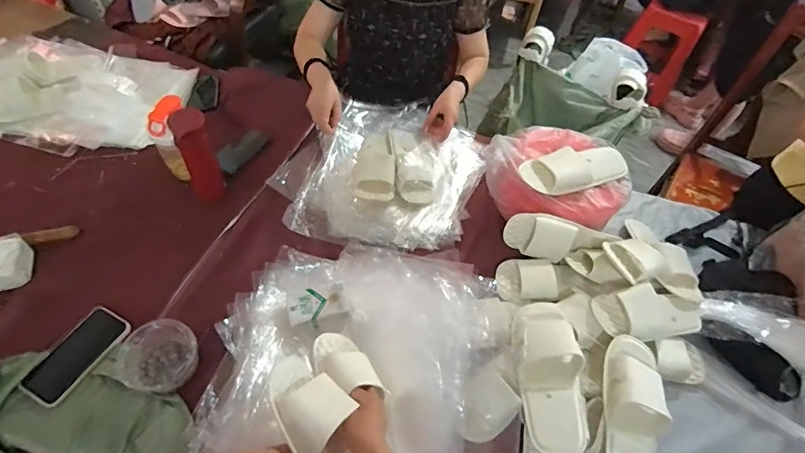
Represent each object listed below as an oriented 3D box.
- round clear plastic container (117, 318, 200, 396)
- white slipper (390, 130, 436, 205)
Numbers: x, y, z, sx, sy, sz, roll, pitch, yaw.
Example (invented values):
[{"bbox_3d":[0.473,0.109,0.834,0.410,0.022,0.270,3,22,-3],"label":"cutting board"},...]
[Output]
[{"bbox_3d":[-0.399,0.216,0.697,0.107,0.076,0.104,4,54,-5],"label":"round clear plastic container"},{"bbox_3d":[0.031,-0.160,1.027,0.106,0.064,0.217,-2,56,-8],"label":"white slipper"}]

